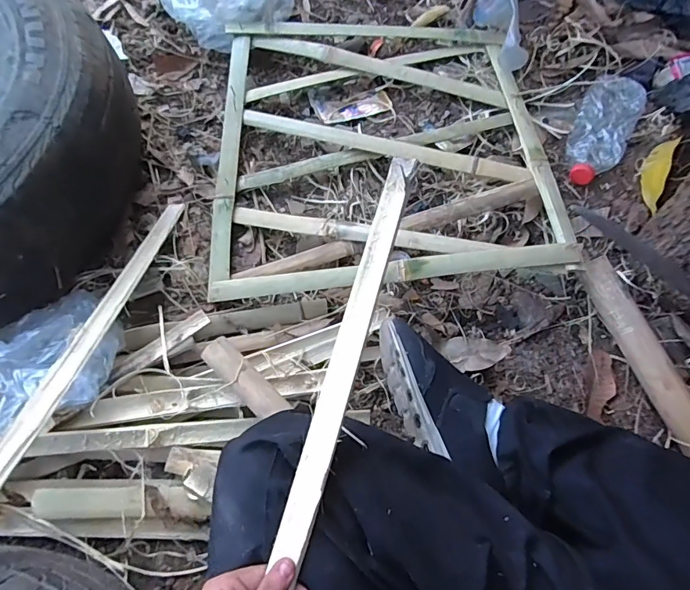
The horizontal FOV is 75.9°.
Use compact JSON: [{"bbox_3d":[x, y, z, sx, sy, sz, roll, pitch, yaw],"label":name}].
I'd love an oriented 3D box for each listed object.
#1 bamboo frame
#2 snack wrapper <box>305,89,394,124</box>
[{"bbox_3d":[0.046,-0.256,0.699,0.503,0.053,0.525,-3,68,-1],"label":"bamboo frame"},{"bbox_3d":[0.008,-0.342,0.773,0.130,0.013,0.089,-18,69,-7],"label":"snack wrapper"}]

